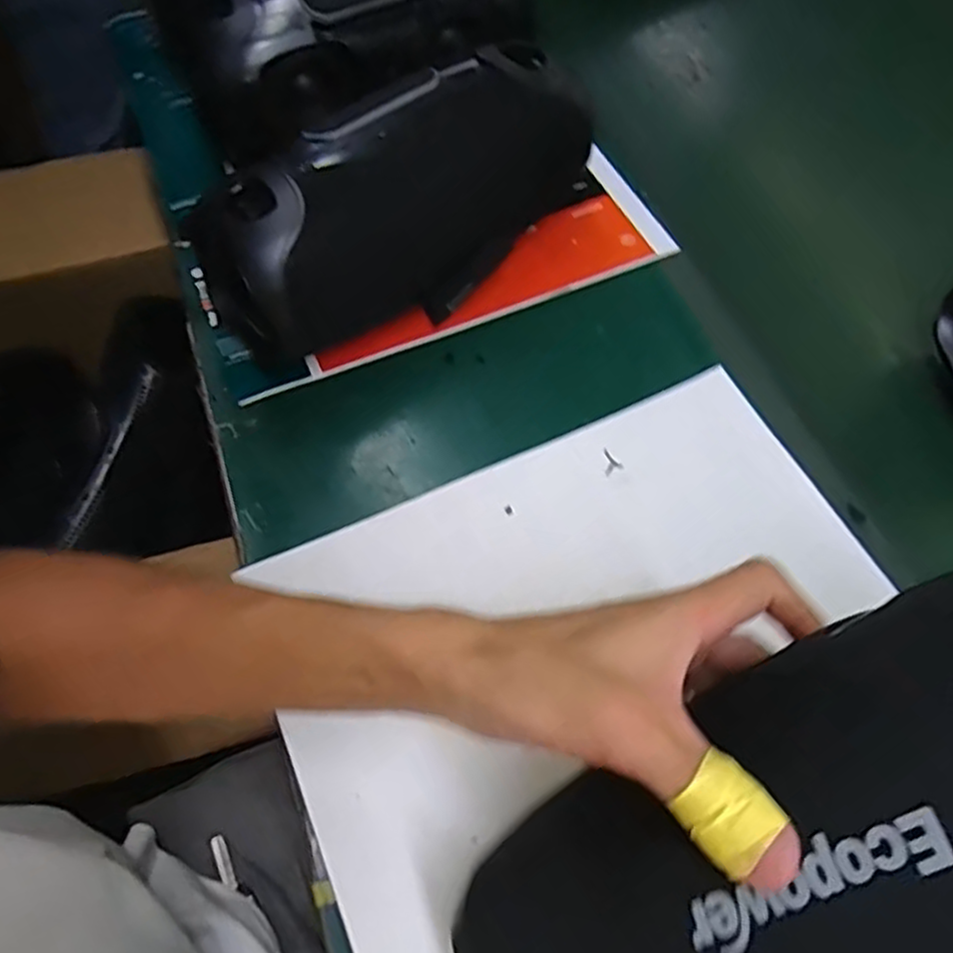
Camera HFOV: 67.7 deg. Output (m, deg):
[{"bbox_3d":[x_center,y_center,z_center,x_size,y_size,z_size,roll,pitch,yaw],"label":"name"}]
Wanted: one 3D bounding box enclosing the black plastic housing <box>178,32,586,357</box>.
[{"bbox_3d":[-0.052,-0.191,0.505,0.281,0.131,0.097,-27,65,-14],"label":"black plastic housing"}]

